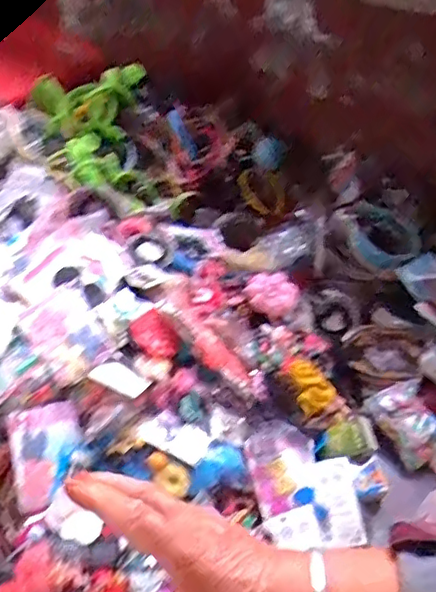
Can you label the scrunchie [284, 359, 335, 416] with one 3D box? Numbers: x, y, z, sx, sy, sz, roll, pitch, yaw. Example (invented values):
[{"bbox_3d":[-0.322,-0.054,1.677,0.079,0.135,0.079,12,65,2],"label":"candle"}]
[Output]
[{"bbox_3d":[0.149,0.145,0.968,0.055,0.041,0.100,-16,46,-18],"label":"scrunchie"}]

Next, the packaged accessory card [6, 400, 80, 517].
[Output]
[{"bbox_3d":[-0.252,0.235,0.876,0.099,0.019,0.147,-8,70,-25],"label":"packaged accessory card"}]

